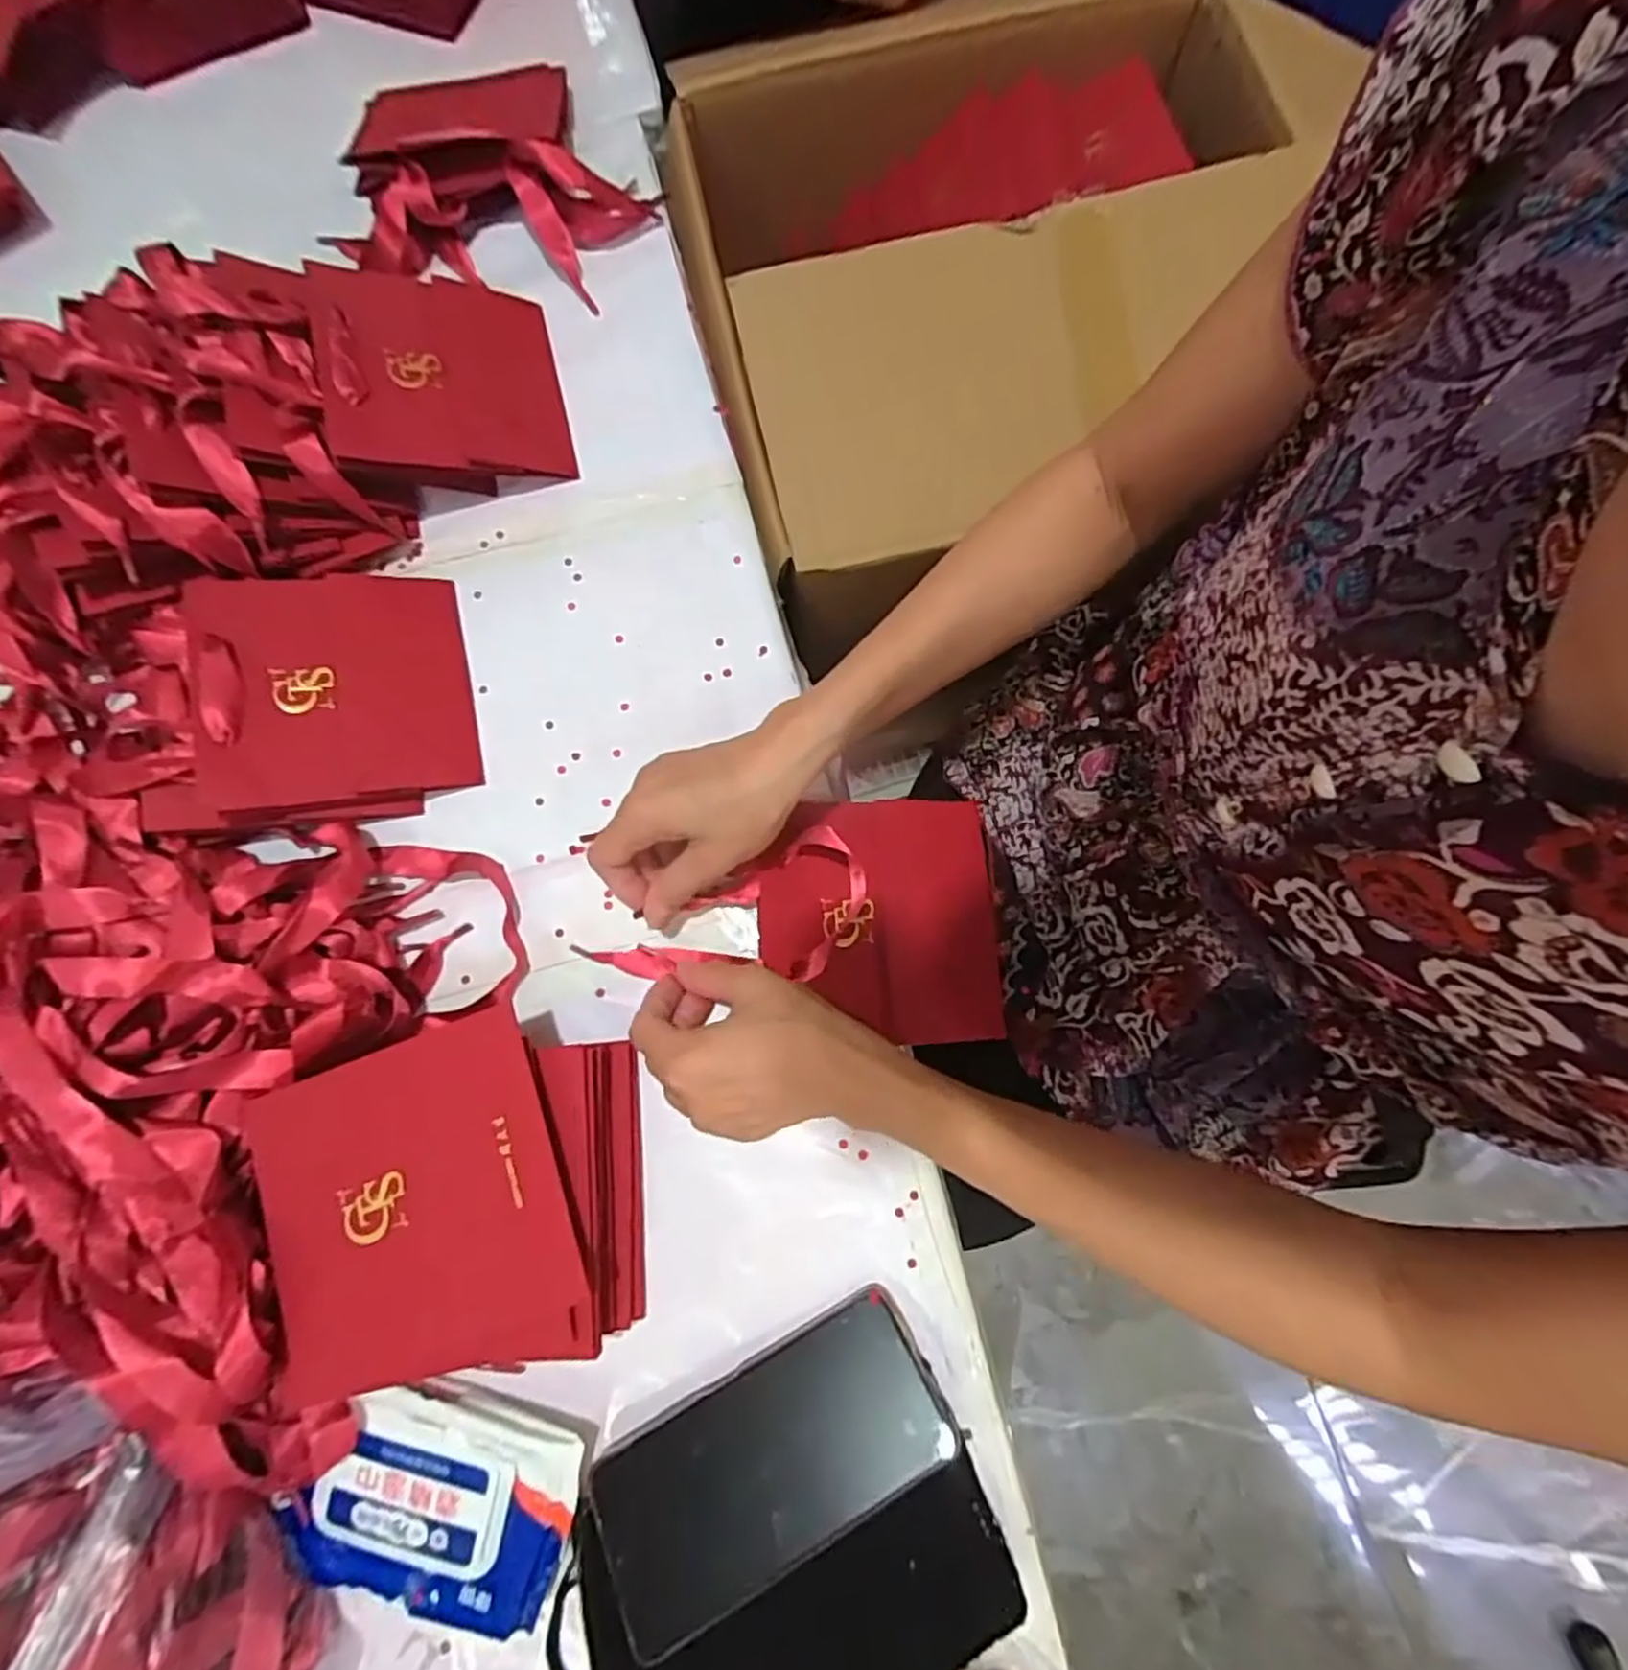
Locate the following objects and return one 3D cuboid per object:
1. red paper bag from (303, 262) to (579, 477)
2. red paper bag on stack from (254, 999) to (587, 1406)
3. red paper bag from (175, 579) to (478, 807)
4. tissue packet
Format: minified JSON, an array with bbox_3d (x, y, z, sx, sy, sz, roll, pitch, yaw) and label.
[{"bbox_3d":[-0.234,-0.294,0.477,0.138,0.020,0.140,-7,76,-27],"label":"red paper bag"},{"bbox_3d":[-0.191,0.176,0.356,0.139,0.009,0.152,-18,78,-3],"label":"red paper bag on stack"},{"bbox_3d":[-0.281,-0.088,0.441,0.140,0.009,0.139,-9,78,-25],"label":"red paper bag"},{"bbox_3d":[-0.186,0.327,0.370,0.131,0.022,0.090,13,79,4],"label":"tissue packet"}]

